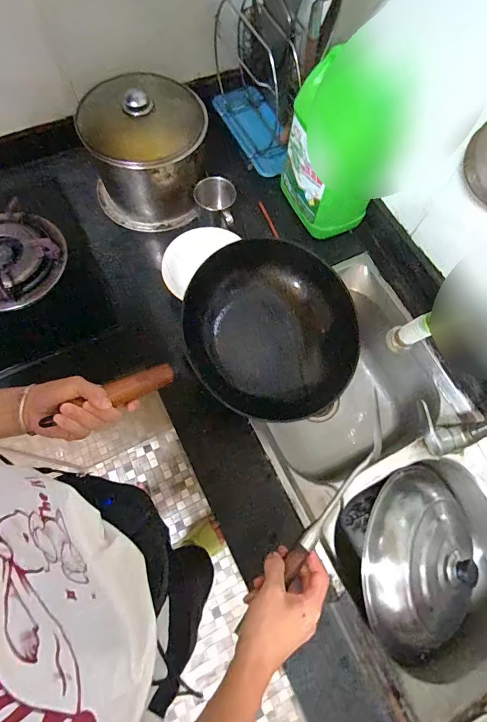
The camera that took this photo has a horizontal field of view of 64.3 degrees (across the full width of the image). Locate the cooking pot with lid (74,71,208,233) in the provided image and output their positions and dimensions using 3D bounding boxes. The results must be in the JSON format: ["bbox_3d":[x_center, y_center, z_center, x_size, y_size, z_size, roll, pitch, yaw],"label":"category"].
[{"bbox_3d":[-0.192,-0.404,0.755,0.219,0.216,0.199,-18,72,-9],"label":"cooking pot with lid"}]

